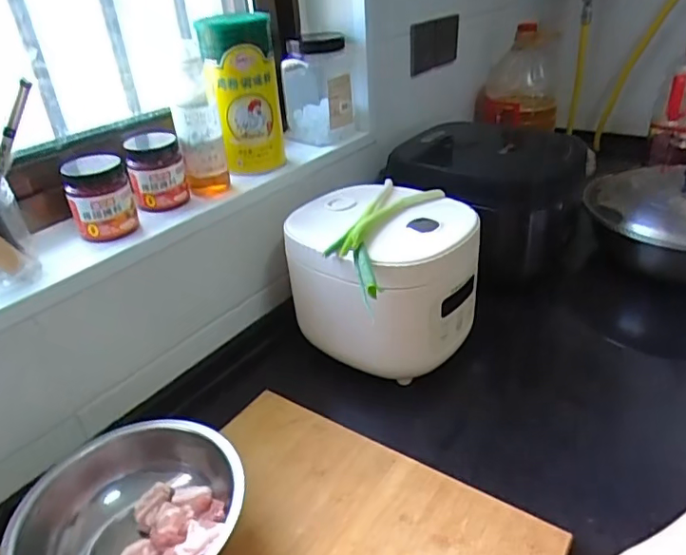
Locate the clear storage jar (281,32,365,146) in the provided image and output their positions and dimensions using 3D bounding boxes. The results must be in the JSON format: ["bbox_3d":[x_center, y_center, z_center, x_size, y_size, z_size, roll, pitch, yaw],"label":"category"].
[{"bbox_3d":[-0.031,-0.317,0.911,0.140,0.154,0.100,-5,30,0],"label":"clear storage jar"}]

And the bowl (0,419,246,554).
[{"bbox_3d":[-0.193,0.225,0.510,0.183,0.063,0.191,-3,30,2],"label":"bowl"}]

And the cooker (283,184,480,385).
[{"bbox_3d":[0.051,-0.003,0.733,0.213,0.174,0.230,-3,31,2],"label":"cooker"}]

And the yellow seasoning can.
[{"bbox_3d":[-0.138,-0.251,0.753,0.099,0.194,0.092,-7,34,-5],"label":"yellow seasoning can"}]

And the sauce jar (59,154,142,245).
[{"bbox_3d":[-0.283,-0.097,0.634,0.069,0.085,0.070,-14,32,-17],"label":"sauce jar"}]

